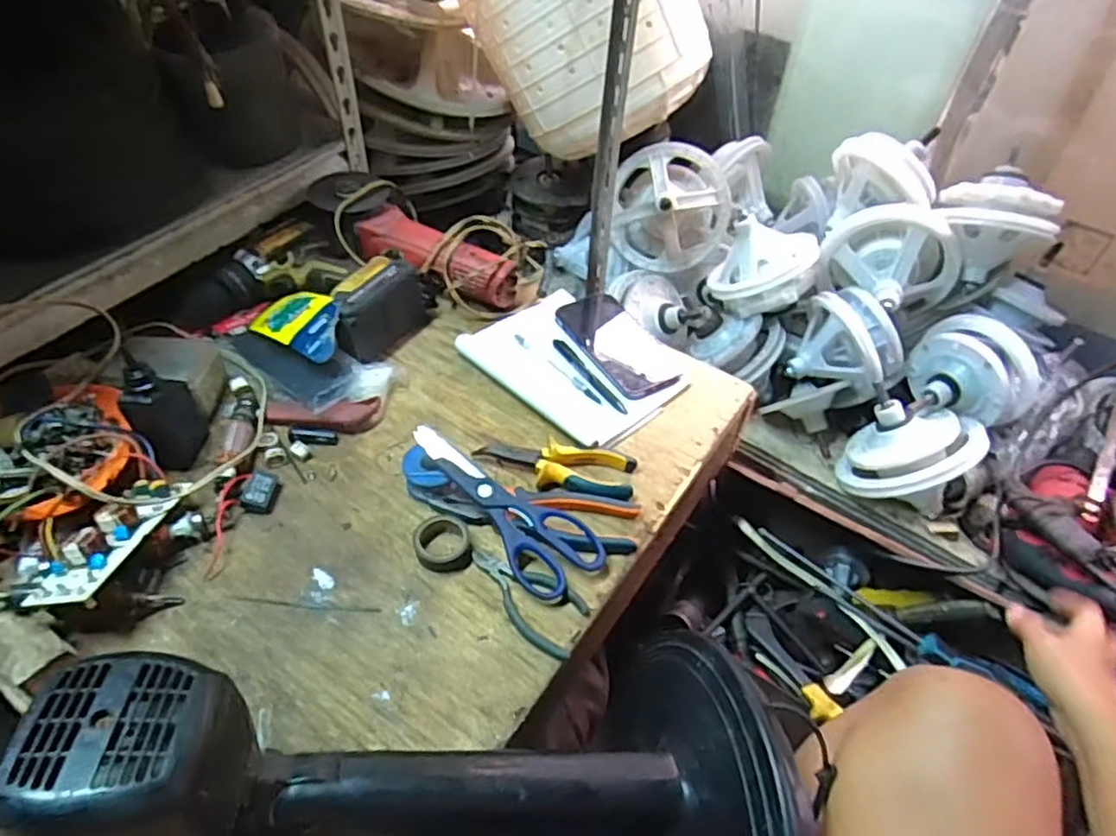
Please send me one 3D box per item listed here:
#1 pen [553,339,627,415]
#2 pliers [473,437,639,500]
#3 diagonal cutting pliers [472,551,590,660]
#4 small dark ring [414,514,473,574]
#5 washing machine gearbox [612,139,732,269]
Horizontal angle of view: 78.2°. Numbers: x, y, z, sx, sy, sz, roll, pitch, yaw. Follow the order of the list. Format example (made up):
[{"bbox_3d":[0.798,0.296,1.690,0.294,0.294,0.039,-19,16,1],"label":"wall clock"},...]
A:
[{"bbox_3d":[0.035,-0.048,0.760,0.012,0.010,0.132,-23,54,-24],"label":"pen"},{"bbox_3d":[-0.001,0.047,0.675,0.152,0.020,0.052,8,47,2],"label":"pliers"},{"bbox_3d":[-0.031,0.154,0.592,0.117,0.011,0.055,26,50,18],"label":"diagonal cutting pliers"},{"bbox_3d":[-0.103,0.113,0.618,0.047,0.023,0.049,3,47,-3],"label":"small dark ring"},{"bbox_3d":[0.153,-0.283,0.927,0.160,0.170,0.103,8,16,9],"label":"washing machine gearbox"}]

